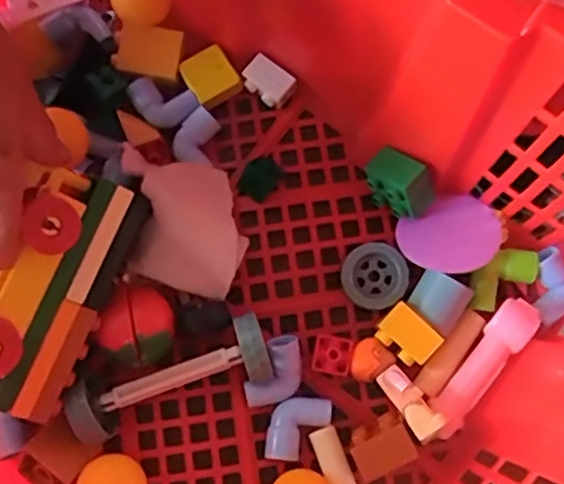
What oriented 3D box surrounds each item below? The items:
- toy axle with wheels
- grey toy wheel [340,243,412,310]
[{"bbox_3d":[-0.060,0.078,0.366,0.112,0.038,0.036,-23,79,-4],"label":"toy axle with wheels"},{"bbox_3d":[0.054,0.020,0.388,0.037,0.011,0.039,0,78,1],"label":"grey toy wheel"}]

